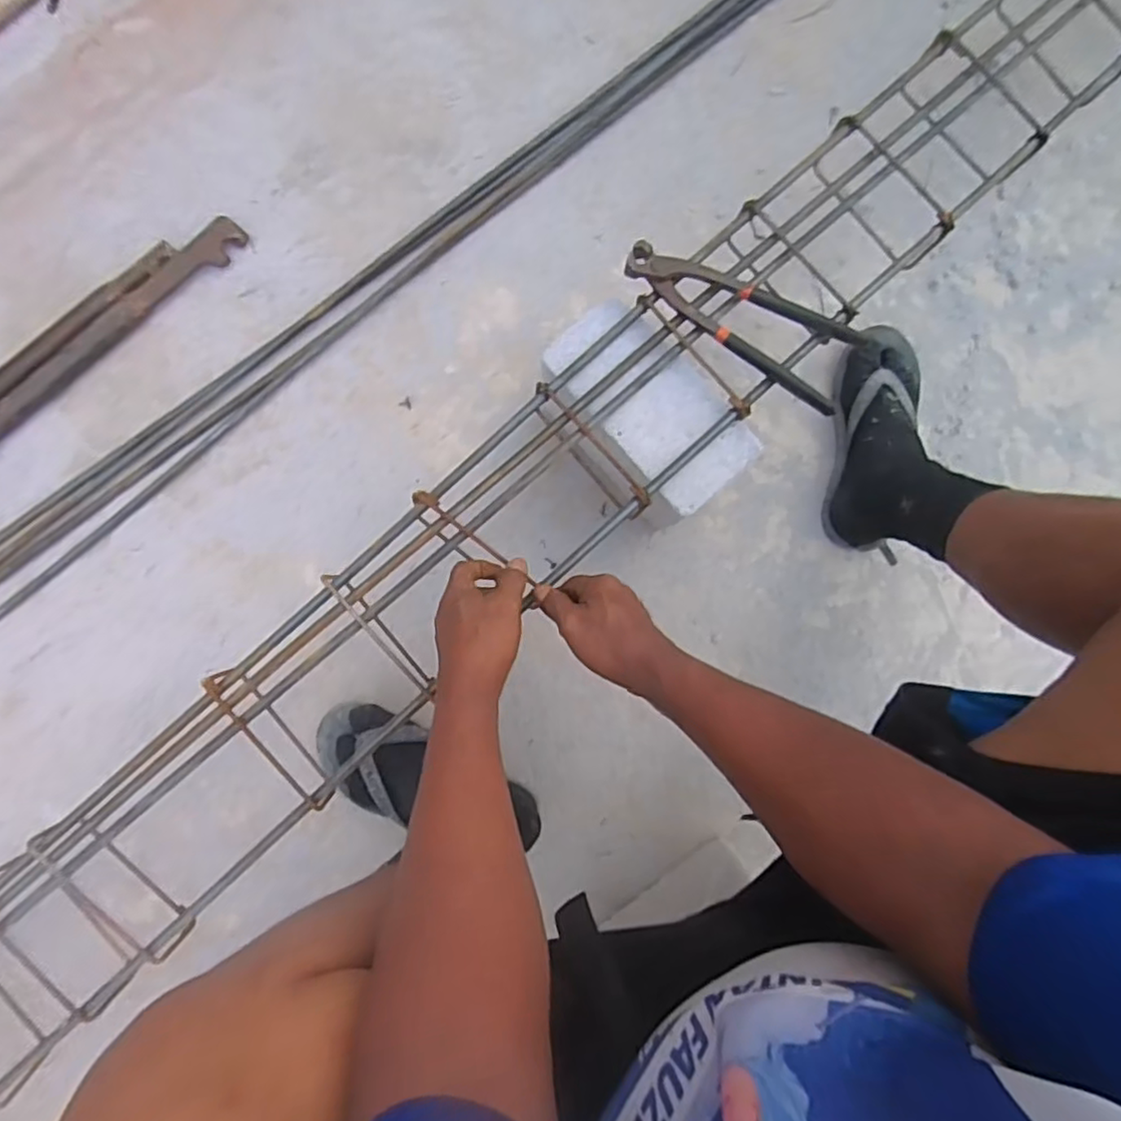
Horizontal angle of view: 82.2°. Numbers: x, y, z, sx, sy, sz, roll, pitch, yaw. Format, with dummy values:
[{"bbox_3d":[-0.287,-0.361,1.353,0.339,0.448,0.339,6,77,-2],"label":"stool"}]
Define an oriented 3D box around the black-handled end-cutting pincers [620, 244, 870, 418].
[{"bbox_3d":[0.164,-0.223,0.579,0.222,0.016,0.083,29,85,-1],"label":"black-handled end-cutting pincers"}]

